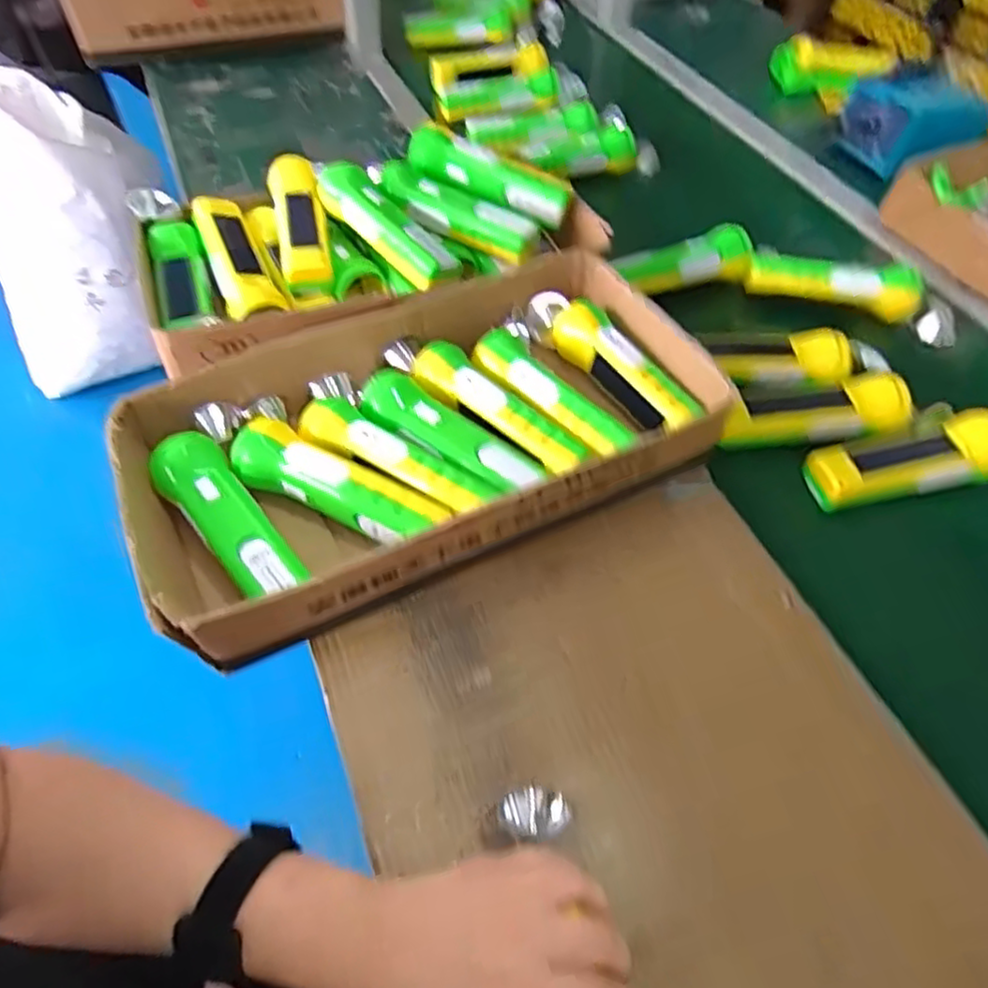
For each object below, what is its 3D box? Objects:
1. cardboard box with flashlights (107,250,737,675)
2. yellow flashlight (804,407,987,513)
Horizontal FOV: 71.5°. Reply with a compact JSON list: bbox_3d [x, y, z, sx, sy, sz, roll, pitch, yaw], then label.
[{"bbox_3d":[-0.048,-0.049,0.531,0.427,0.071,0.221,-21,55,-19],"label":"cardboard box with flashlights"},{"bbox_3d":[0.348,-0.027,0.569,0.179,0.046,0.052,-9,52,-11],"label":"yellow flashlight"}]

